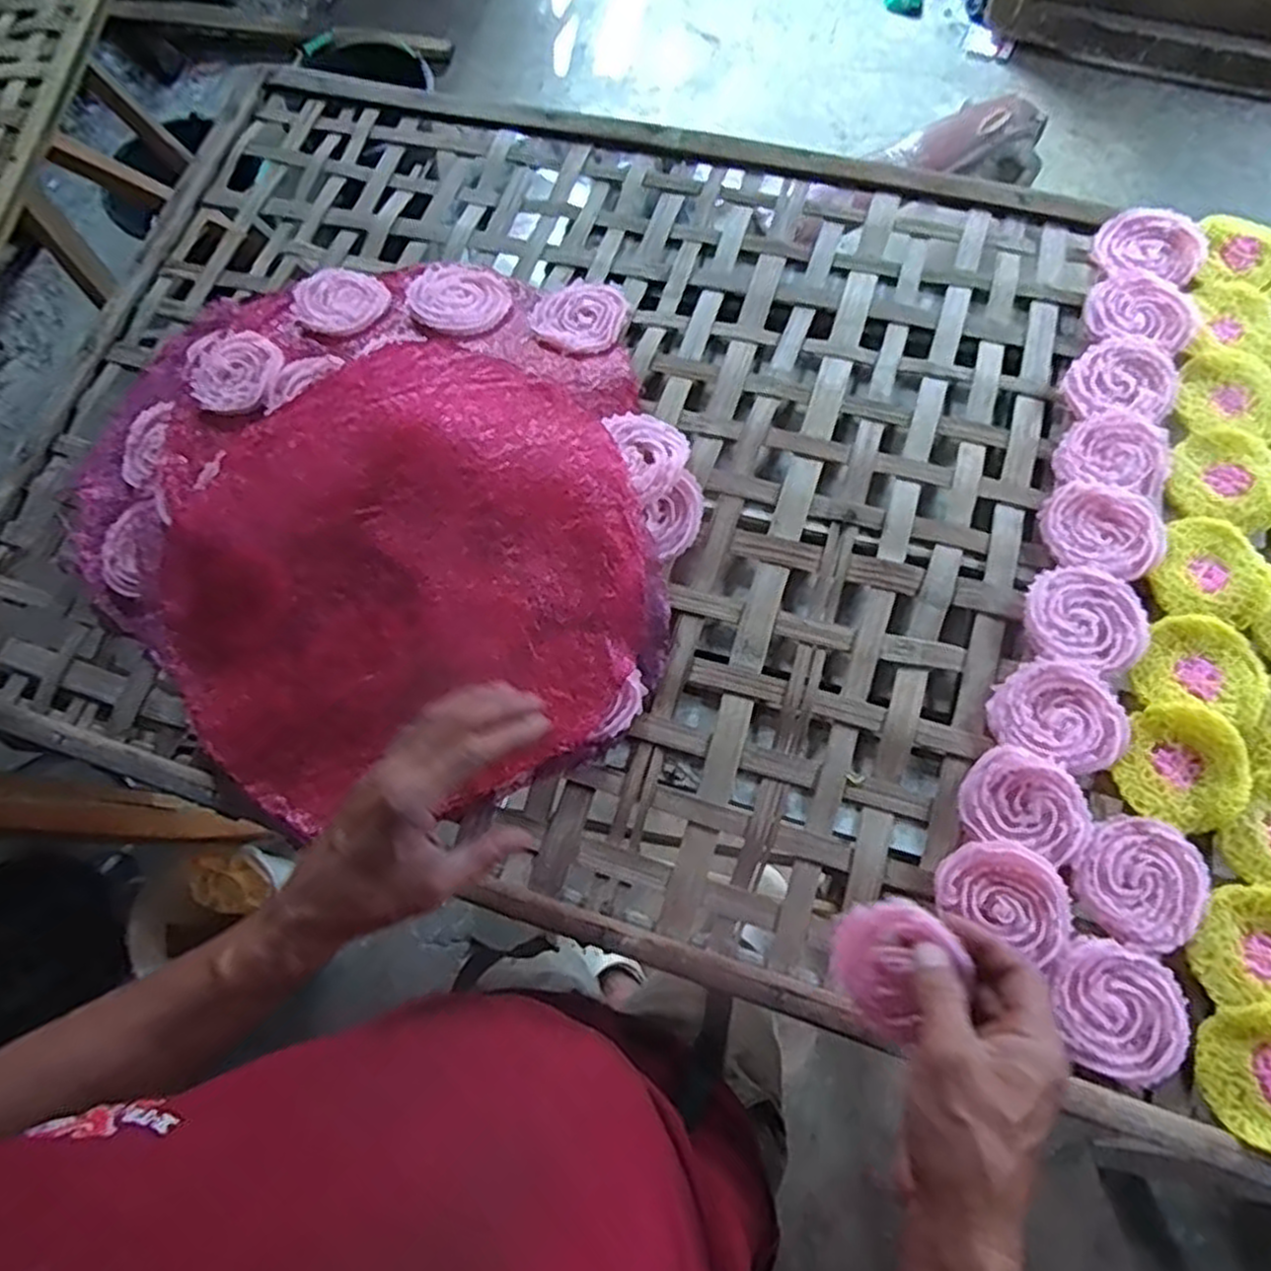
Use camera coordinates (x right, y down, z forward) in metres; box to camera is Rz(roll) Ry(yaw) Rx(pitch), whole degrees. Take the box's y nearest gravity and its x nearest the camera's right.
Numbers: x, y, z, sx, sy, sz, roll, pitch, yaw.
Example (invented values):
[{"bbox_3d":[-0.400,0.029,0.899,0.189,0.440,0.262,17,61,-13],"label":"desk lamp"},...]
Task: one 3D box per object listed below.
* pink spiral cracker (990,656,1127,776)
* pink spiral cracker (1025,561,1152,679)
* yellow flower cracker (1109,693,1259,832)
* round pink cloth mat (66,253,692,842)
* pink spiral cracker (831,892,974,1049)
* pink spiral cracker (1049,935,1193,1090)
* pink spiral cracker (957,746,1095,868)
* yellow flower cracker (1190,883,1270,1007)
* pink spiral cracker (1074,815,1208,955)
[{"bbox_3d":[0.271,0.049,0.487,0.080,0.008,0.064,26,77,11],"label":"pink spiral cracker"},{"bbox_3d":[0.294,-0.012,0.503,0.073,0.008,0.069,22,76,10],"label":"pink spiral cracker"},{"bbox_3d":[0.341,0.081,0.476,0.073,0.009,0.078,-1,73,4],"label":"yellow flower cracker"},{"bbox_3d":[-0.193,-0.099,0.557,0.458,0.072,0.414,13,72,7],"label":"round pink cloth mat"},{"bbox_3d":[0.138,0.176,0.416,0.066,0.012,0.062,-6,79,34],"label":"pink spiral cracker"},{"bbox_3d":[0.283,0.217,0.448,0.069,0.010,0.078,-12,73,0],"label":"pink spiral cracker"},{"bbox_3d":[0.243,0.103,0.476,0.073,0.018,0.057,19,75,9],"label":"pink spiral cracker"},{"bbox_3d":[0.365,0.180,0.447,0.075,0.010,0.065,1,73,4],"label":"yellow flower cracker"},{"bbox_3d":[0.303,0.147,0.463,0.069,0.008,0.072,29,77,12],"label":"pink spiral cracker"}]

